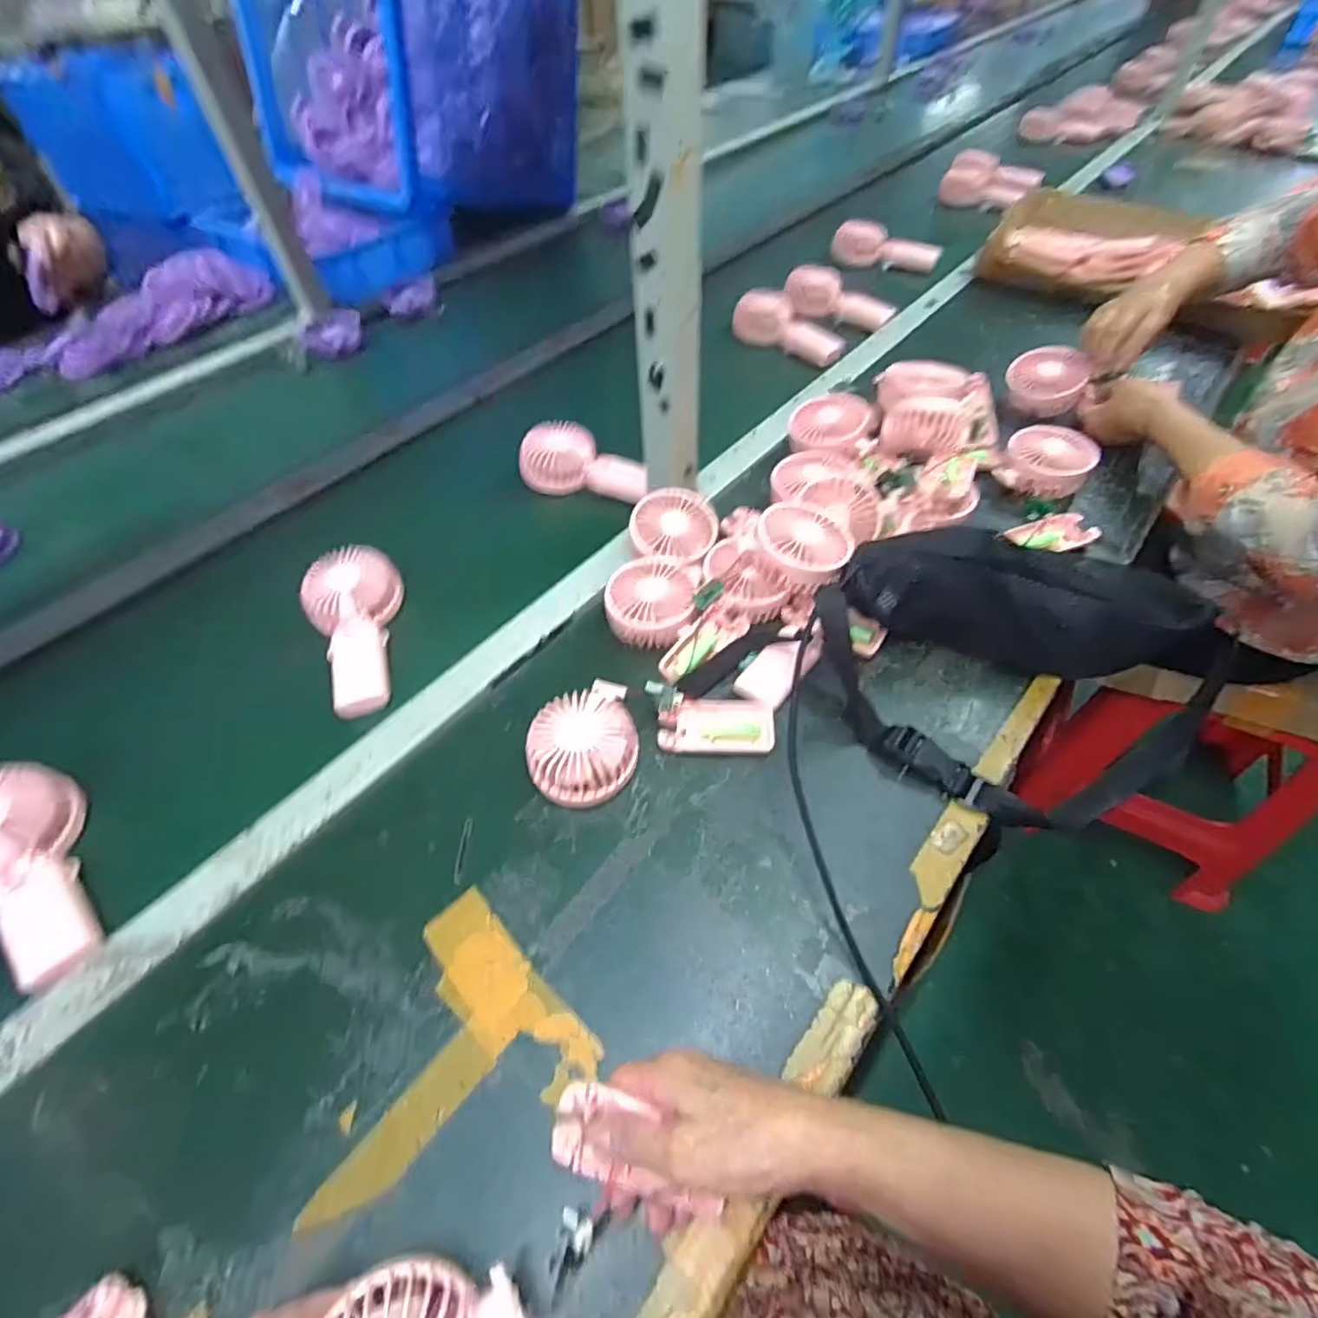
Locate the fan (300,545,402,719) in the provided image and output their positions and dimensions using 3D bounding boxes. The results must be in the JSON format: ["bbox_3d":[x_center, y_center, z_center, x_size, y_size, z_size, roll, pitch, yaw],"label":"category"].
[{"bbox_3d":[-0.291,-0.026,0.608,0.082,0.040,0.177,-13,63,-6],"label":"fan"}]

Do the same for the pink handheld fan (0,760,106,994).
[{"bbox_3d":[-0.461,0.147,0.466,0.177,0.044,0.087,28,57,25],"label":"pink handheld fan"}]

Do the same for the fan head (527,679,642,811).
[{"bbox_3d":[-0.061,0.067,0.511,0.086,0.037,0.096,-16,51,-9],"label":"fan head"}]

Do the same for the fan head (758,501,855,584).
[{"bbox_3d":[0.131,-0.108,0.580,0.083,0.026,0.081,36,57,10],"label":"fan head"}]

